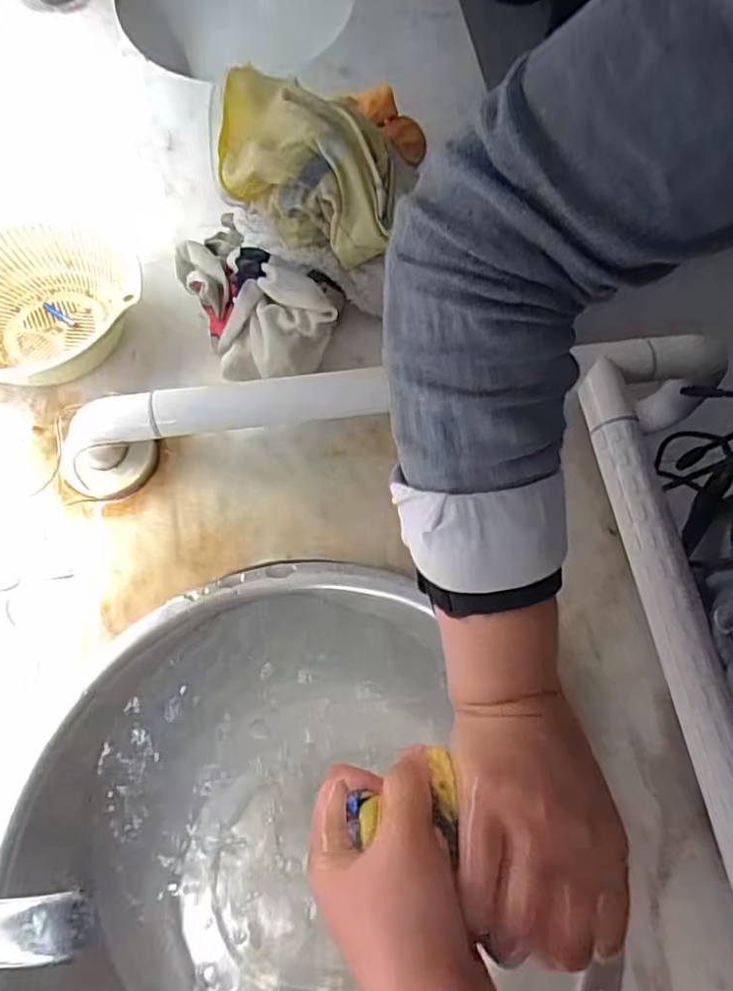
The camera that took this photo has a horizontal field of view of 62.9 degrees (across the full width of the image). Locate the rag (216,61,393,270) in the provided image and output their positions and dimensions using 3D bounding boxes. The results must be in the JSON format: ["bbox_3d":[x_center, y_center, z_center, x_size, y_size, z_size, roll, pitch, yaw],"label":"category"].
[{"bbox_3d":[-0.043,-0.257,0.483,0.143,0.090,0.092,7,69,1],"label":"rag"}]

